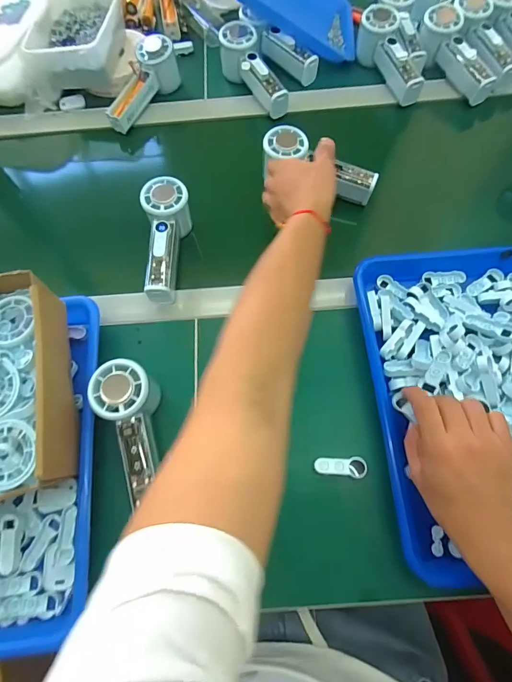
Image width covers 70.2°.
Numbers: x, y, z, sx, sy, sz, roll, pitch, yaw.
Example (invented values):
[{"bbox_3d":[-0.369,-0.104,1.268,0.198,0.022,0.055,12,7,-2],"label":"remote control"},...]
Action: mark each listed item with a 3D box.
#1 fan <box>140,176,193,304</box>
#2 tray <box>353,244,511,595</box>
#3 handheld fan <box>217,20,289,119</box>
[{"bbox_3d":[-0.108,-0.123,0.454,0.052,0.058,0.153,-6,68,0],"label":"fan"},{"bbox_3d":[0.244,0.049,0.373,0.243,0.038,0.329,-4,68,1],"label":"tray"},{"bbox_3d":[-0.003,-0.415,0.562,0.056,0.056,0.162,-32,84,-10],"label":"handheld fan"}]

